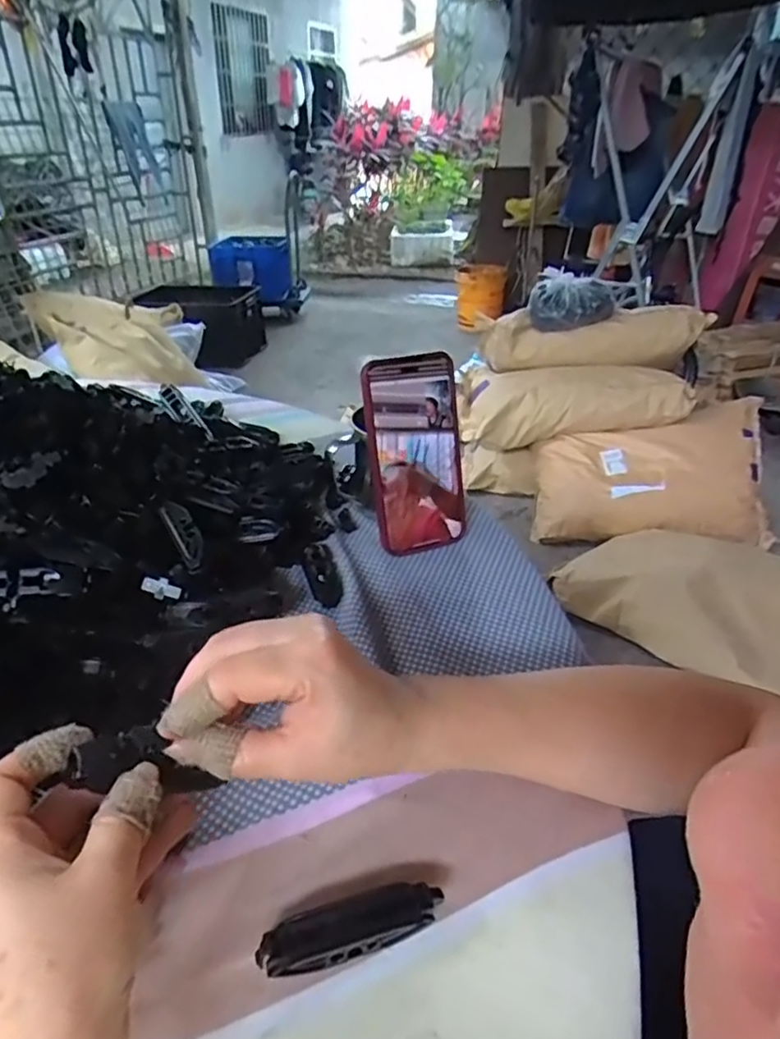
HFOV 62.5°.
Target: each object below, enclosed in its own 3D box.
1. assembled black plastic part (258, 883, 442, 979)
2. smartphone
[{"bbox_3d":[-0.017,0.182,0.285,0.080,0.018,0.021,-9,35,-15],"label":"assembled black plastic part"},{"bbox_3d":[0.023,-0.052,0.518,0.074,0.157,0.011,-13,19,-19],"label":"smartphone"}]

